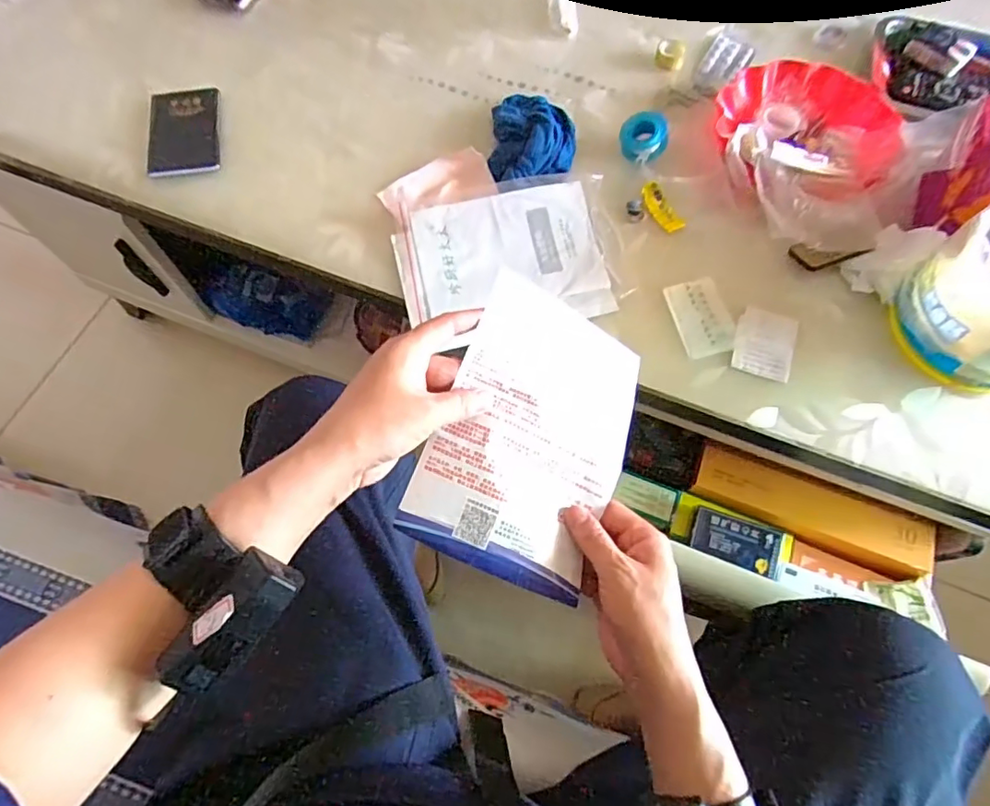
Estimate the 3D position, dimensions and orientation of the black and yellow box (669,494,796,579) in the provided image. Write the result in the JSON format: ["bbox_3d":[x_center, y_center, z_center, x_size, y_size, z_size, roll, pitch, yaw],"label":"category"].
[{"bbox_3d":[0.275,0.157,0.634,0.129,0.032,0.066,24,69,9],"label":"black and yellow box"}]

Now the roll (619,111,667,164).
[{"bbox_3d":[0.173,-0.307,0.640,0.054,0.036,0.044,15,68,5],"label":"roll"}]

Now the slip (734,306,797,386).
[{"bbox_3d":[0.267,-0.059,0.544,0.056,0.009,0.070,16,68,5],"label":"slip"}]

